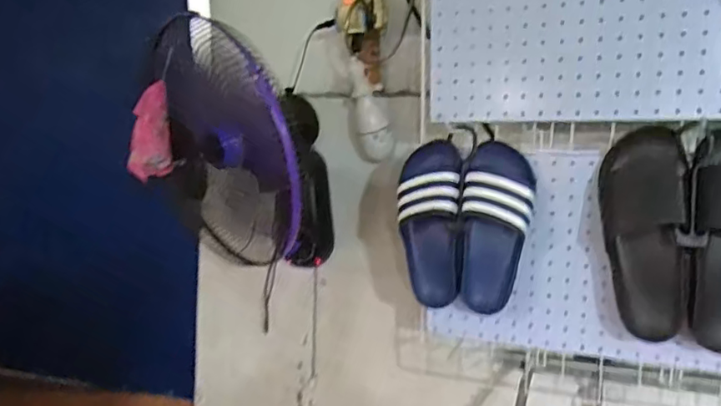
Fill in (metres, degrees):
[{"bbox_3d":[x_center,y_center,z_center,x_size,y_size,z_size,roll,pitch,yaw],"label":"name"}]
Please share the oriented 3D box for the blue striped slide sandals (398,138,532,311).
[{"bbox_3d":[0.159,0.036,0.851,0.196,0.232,0.059,-2,9,19],"label":"blue striped slide sandals"}]

